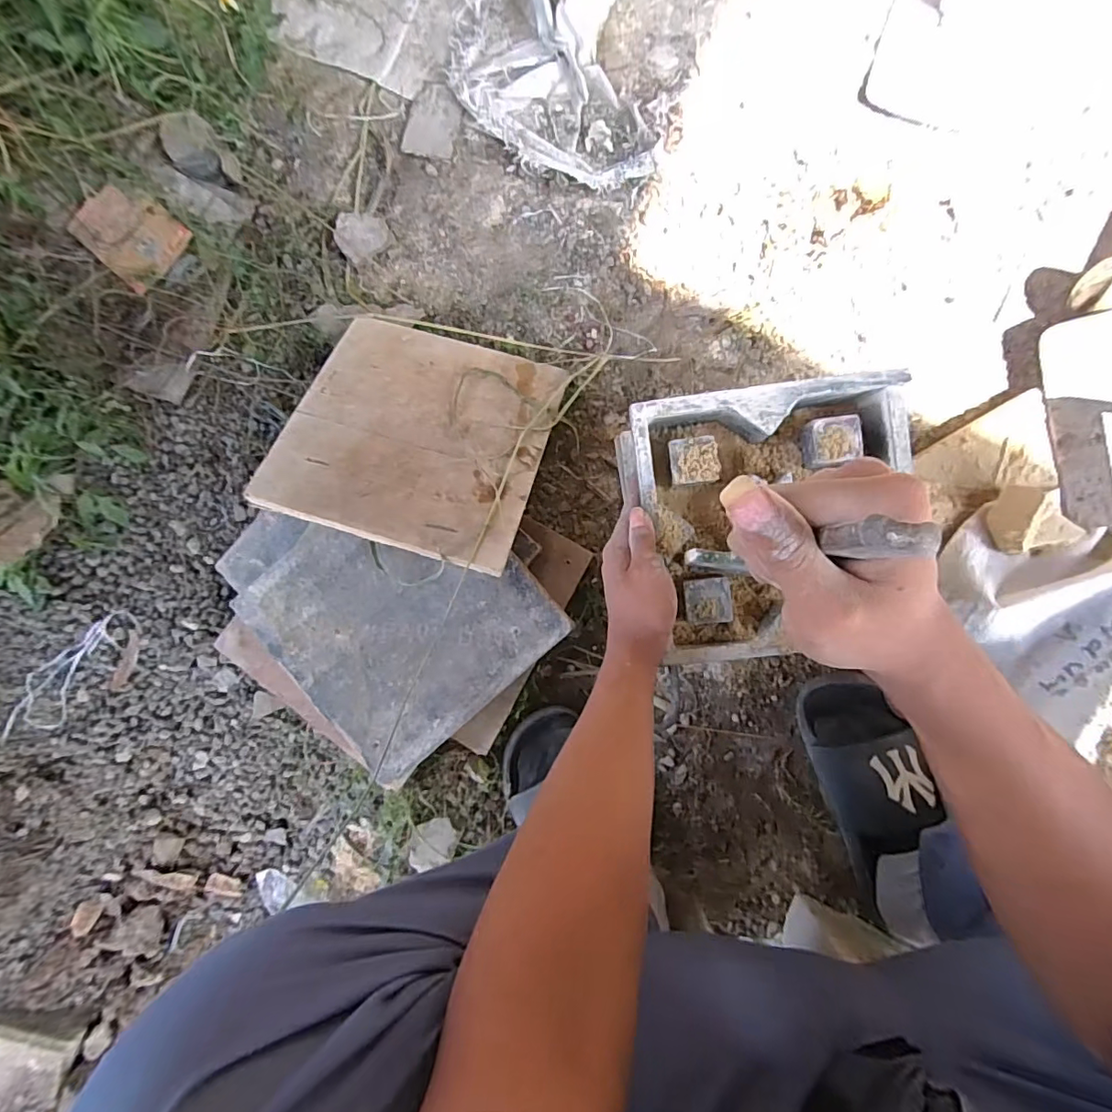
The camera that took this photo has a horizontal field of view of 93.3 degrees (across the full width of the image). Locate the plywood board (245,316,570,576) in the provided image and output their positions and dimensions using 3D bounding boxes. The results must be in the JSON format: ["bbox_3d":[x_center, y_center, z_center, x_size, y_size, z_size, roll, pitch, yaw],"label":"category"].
[{"bbox_3d":[-0.132,-0.127,0.524,0.239,0.007,0.250,16,63,-1],"label":"plywood board"}]

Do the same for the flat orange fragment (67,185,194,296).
[{"bbox_3d":[-0.457,-0.346,0.560,0.105,0.016,0.084,40,92,5],"label":"flat orange fragment"}]

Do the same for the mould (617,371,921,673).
[{"bbox_3d":[0.183,-0.031,0.463,0.234,0.049,0.223,-7,90,5],"label":"mould"}]

